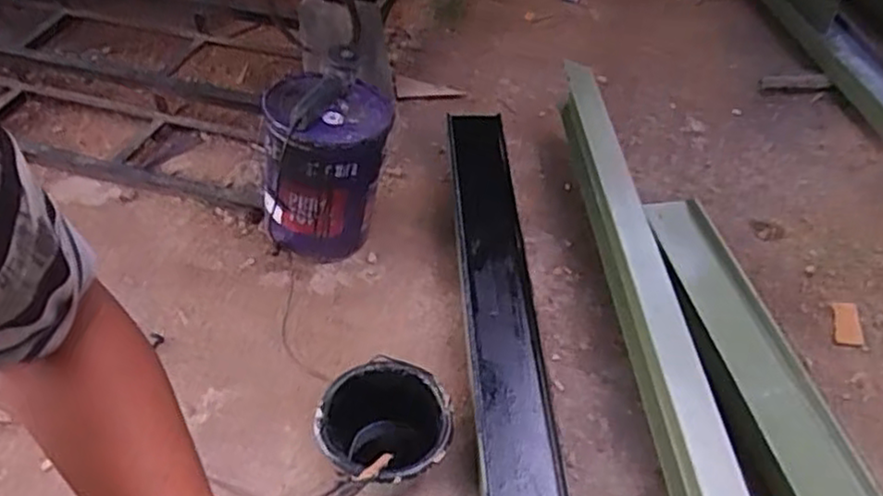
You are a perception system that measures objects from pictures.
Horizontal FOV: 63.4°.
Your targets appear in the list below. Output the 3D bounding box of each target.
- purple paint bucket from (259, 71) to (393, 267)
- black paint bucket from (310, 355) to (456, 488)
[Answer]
[{"bbox_3d":[-0.290,-0.197,1.719,0.279,0.400,0.280,2,40,-19],"label":"purple paint bucket"},{"bbox_3d":[-0.106,0.363,1.362,0.244,0.186,0.230,0,45,0],"label":"black paint bucket"}]

